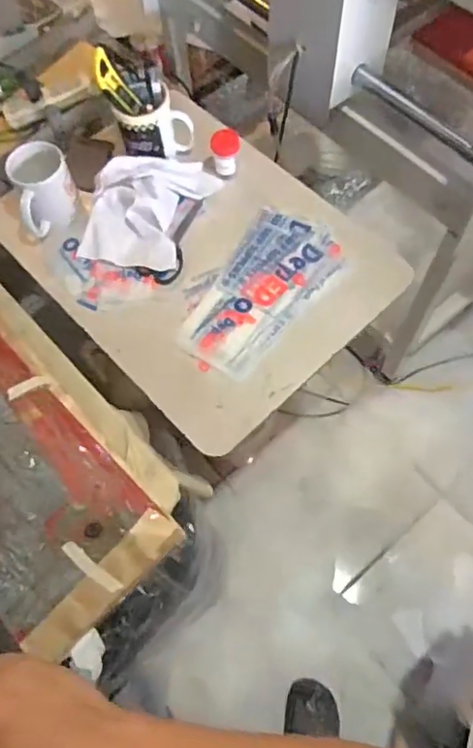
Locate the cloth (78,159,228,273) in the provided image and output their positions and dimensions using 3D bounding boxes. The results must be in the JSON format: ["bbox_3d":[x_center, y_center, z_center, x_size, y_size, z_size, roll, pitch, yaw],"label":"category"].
[{"bbox_3d":[-0.131,-0.258,0.842,0.176,0.046,0.205,10,66,6],"label":"cloth"}]

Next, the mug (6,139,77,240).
[{"bbox_3d":[-0.278,-0.266,0.815,0.081,0.108,0.078,-1,65,2],"label":"mug"}]

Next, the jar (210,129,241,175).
[{"bbox_3d":[-0.015,-0.336,0.853,0.042,0.061,0.039,-1,65,2],"label":"jar"}]

